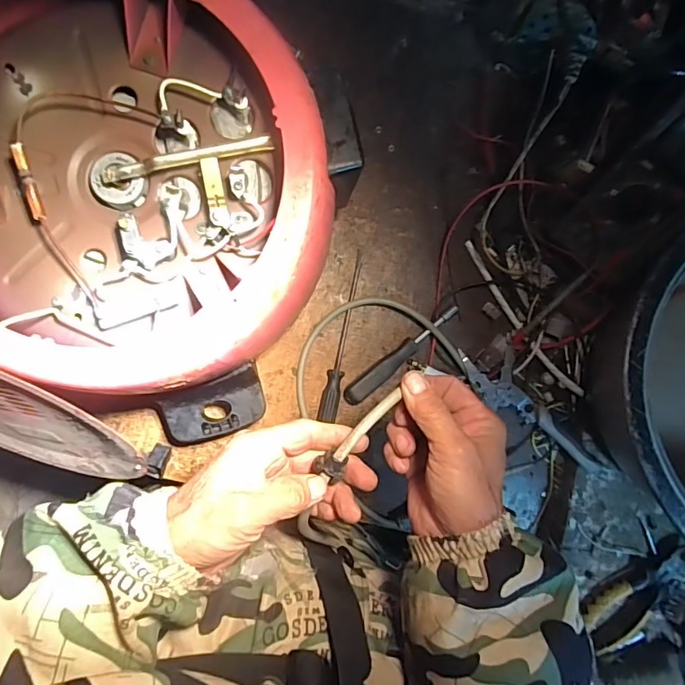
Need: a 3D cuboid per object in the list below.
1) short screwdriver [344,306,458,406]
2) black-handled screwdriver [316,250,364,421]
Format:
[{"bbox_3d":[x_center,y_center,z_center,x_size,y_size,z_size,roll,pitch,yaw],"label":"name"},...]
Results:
[{"bbox_3d":[0.069,0.015,0.554,0.162,0.018,0.024,-38,91,-3],"label":"short screwdriver"},{"bbox_3d":[0.001,-0.008,0.552,0.021,0.016,0.196,12,88,-3],"label":"black-handled screwdriver"}]

